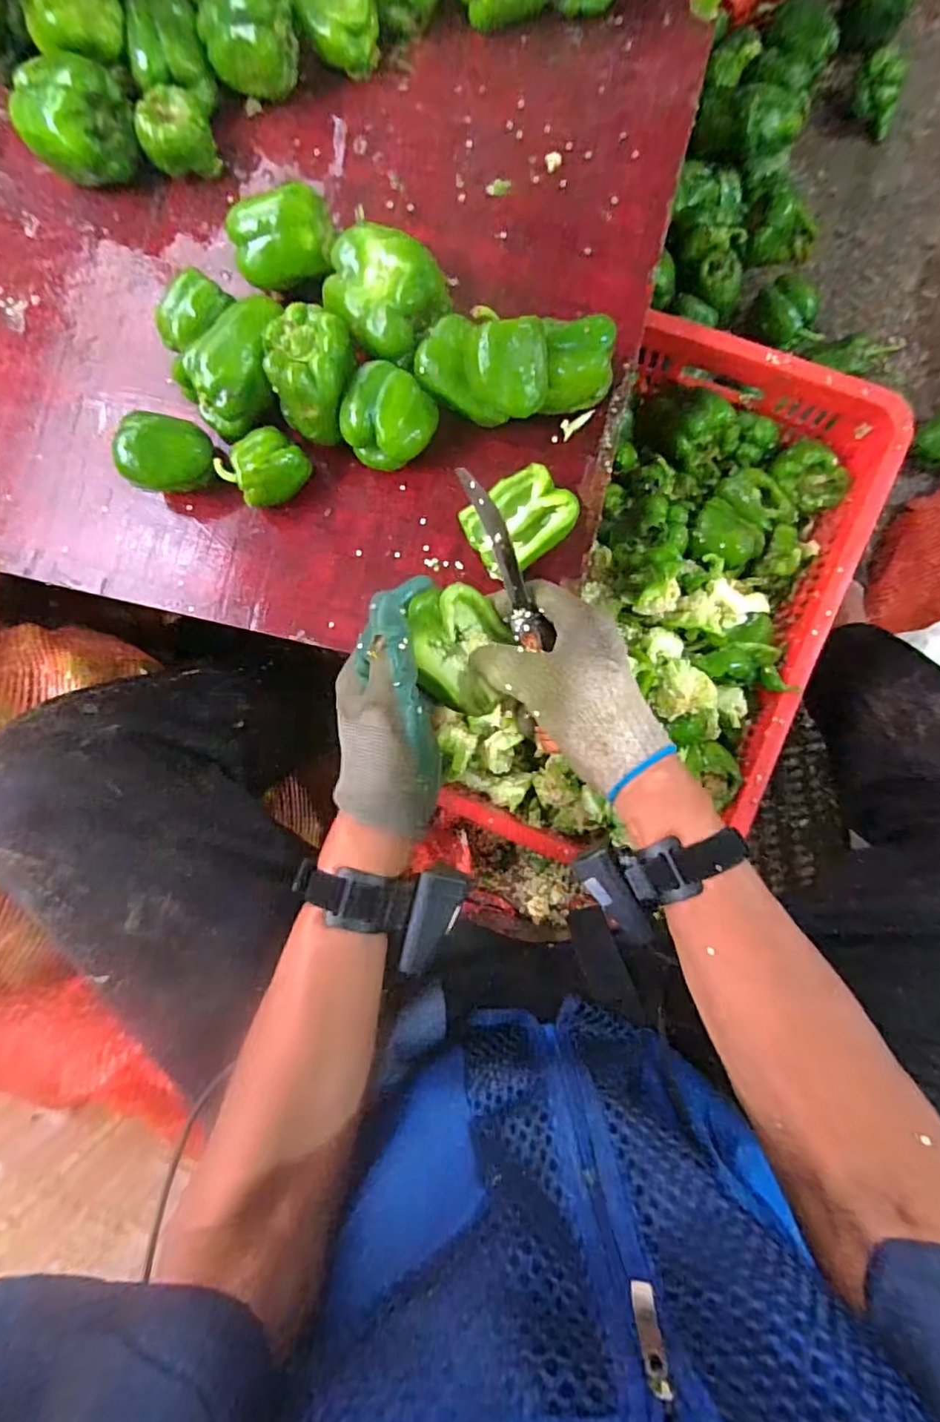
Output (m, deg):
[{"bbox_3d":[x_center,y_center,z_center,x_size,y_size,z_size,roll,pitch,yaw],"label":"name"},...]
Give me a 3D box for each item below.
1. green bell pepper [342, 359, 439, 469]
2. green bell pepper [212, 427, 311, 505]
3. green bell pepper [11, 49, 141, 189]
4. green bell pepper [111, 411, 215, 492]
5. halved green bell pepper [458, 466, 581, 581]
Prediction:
[{"bbox_3d":[-0.067,-0.231,0.469,0.062,0.059,0.065,34,91,6],"label":"green bell pepper"},{"bbox_3d":[-0.169,-0.201,0.485,0.061,0.048,0.060,0,87,5],"label":"green bell pepper"},{"bbox_3d":[-0.340,-0.511,0.509,0.091,0.069,0.067,-38,85,2],"label":"green bell pepper"},{"bbox_3d":[-0.250,-0.211,0.491,0.063,0.061,0.065,33,90,6],"label":"green bell pepper"},{"bbox_3d":[0.040,-0.152,0.473,0.086,0.036,0.075,-40,84,2],"label":"halved green bell pepper"}]

